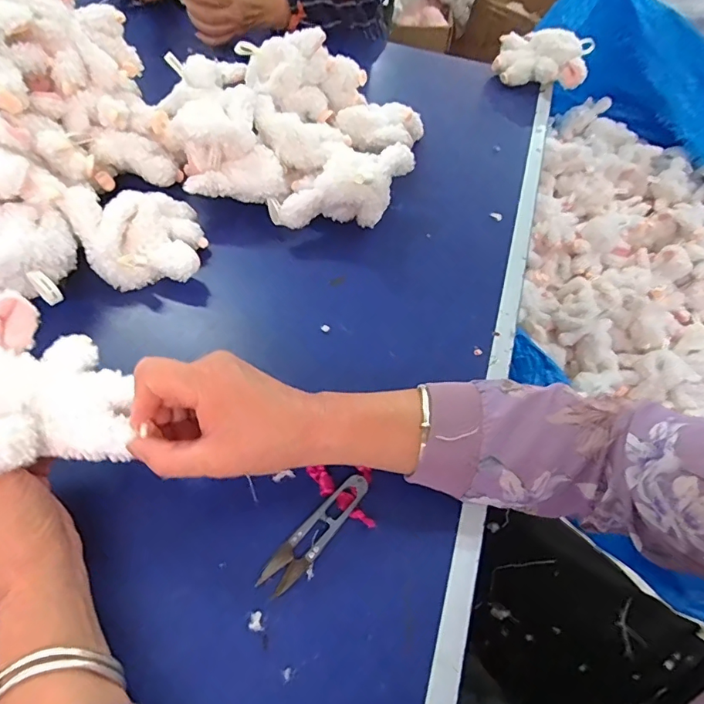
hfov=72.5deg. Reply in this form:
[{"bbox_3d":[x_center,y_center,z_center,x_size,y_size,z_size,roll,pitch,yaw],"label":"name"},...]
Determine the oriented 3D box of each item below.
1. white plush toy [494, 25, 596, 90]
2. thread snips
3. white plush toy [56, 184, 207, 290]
[{"bbox_3d":[0.290,-0.455,0.732,0.141,0.052,0.101,21,57,11],"label":"white plush toy"},{"bbox_3d":[-0.025,0.131,0.351,0.024,0.009,0.100,38,62,20],"label":"thread snips"},{"bbox_3d":[-0.201,-0.110,0.461,0.114,0.059,0.092,-19,59,-15],"label":"white plush toy"}]

